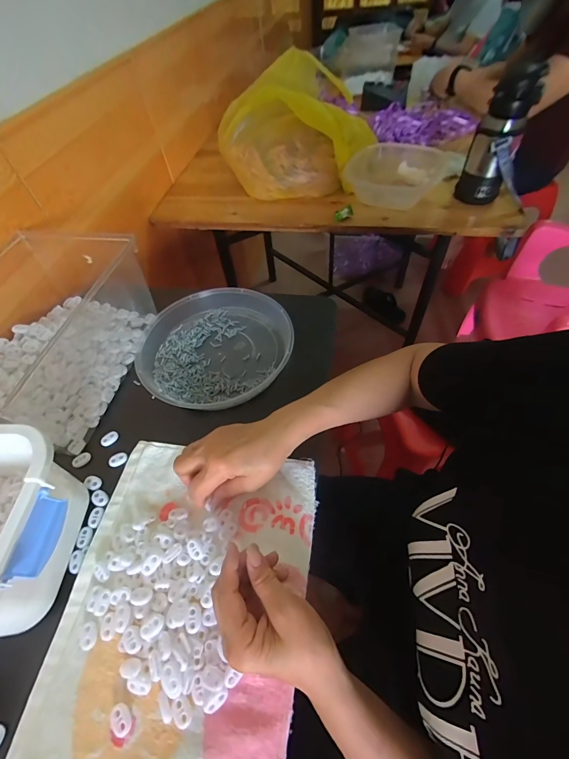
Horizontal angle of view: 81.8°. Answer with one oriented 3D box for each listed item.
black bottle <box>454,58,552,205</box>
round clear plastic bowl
[{"bbox_3d":[0.418,-0.466,0.652,0.082,0.234,0.070,19,59,17],"label":"black bottle"},{"bbox_3d":[-0.106,-0.059,0.510,0.234,0.044,0.221,-1,54,2],"label":"round clear plastic bowl"}]

